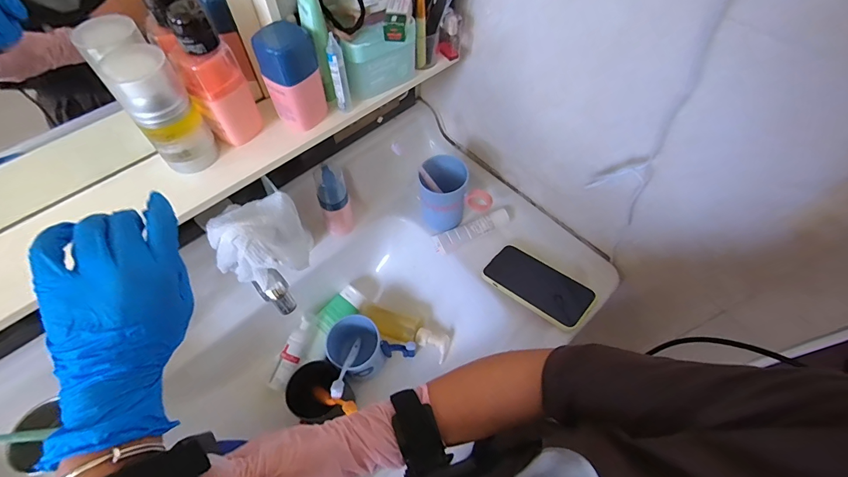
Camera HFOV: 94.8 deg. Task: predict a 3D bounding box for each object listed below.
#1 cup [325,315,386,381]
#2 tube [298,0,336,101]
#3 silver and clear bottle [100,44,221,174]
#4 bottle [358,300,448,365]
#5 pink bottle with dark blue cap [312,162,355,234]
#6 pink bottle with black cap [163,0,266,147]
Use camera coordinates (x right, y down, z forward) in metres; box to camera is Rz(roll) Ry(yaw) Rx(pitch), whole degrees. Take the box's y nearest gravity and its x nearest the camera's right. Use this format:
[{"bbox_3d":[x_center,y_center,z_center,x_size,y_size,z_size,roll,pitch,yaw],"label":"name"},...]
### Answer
[{"bbox_3d":[-0.112,0.185,0.648,0.083,0.082,0.091,0,58,-1],"label":"cup"},{"bbox_3d":[-0.118,-0.224,0.431,0.027,0.132,0.042,-10,59,-7],"label":"tube"},{"bbox_3d":[-0.262,-0.123,0.401,0.055,0.127,0.045,-26,62,-16],"label":"silver and clear bottle"},{"bbox_3d":[-0.035,0.155,0.670,0.166,0.039,0.046,22,61,12],"label":"bottle"},{"bbox_3d":[-0.139,-0.050,0.624,0.043,0.163,0.036,-13,59,-9],"label":"pink bottle with dark blue cap"},{"bbox_3d":[-0.222,-0.166,0.415,0.037,0.129,0.056,33,63,18],"label":"pink bottle with black cap"}]

